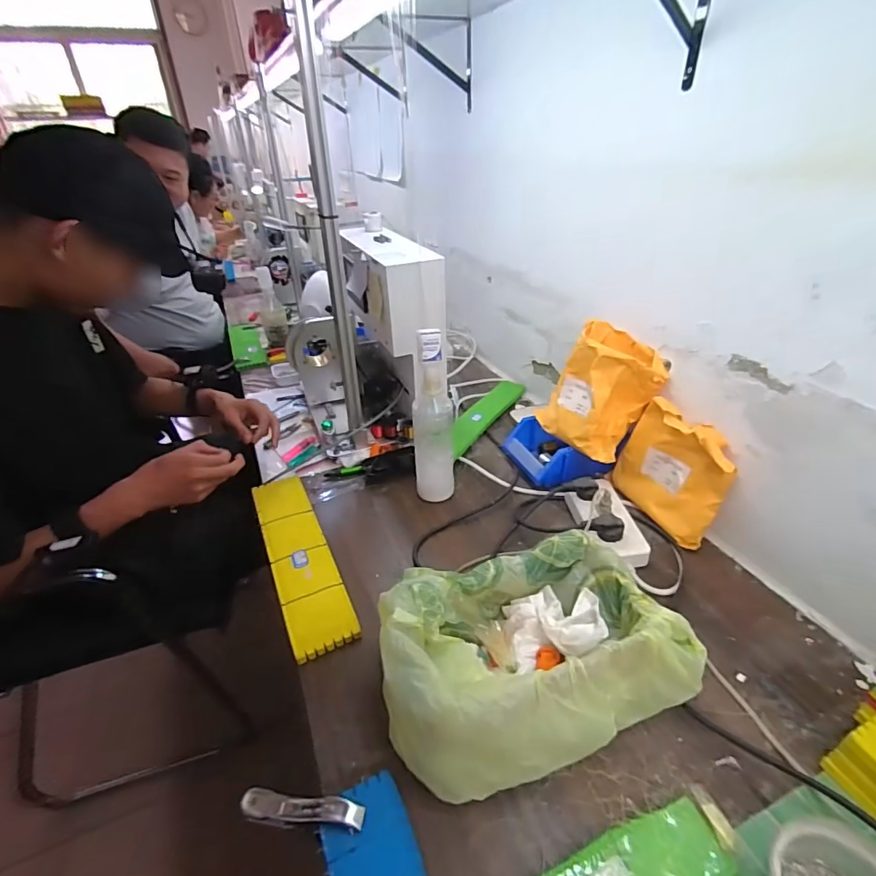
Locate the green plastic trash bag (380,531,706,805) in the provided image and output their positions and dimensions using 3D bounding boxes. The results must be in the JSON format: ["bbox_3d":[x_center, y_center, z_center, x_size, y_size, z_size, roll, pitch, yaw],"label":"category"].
[{"bbox_3d":[0.096,0.221,0.482,0.301,0.114,0.176,-13,35,-16],"label":"green plastic trash bag"}]

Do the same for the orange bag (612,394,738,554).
[{"bbox_3d":[0.343,0.049,0.692,0.059,0.163,0.168,-13,35,-16],"label":"orange bag"}]

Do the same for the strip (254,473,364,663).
[{"bbox_3d":[-0.204,0.160,0.682,0.080,0.011,0.345,-17,36,-21],"label":"strip"}]

